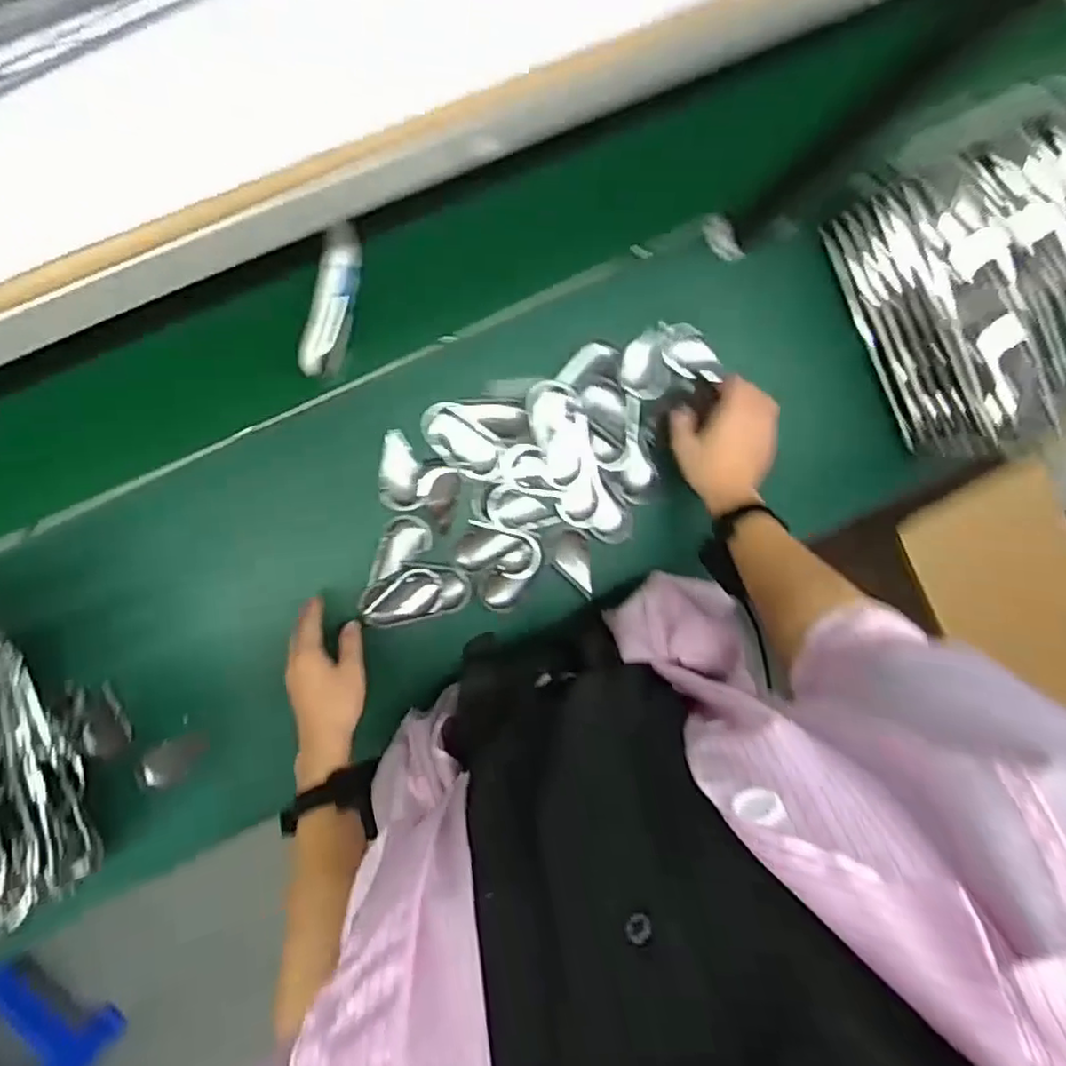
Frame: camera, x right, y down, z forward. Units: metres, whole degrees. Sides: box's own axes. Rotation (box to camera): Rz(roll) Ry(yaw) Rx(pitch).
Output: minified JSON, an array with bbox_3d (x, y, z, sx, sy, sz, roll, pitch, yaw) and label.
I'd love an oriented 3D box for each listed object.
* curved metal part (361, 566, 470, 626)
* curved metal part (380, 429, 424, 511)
[{"bbox_3d":[-0.133,0.069,0.730,0.119,0.017,0.058,-13,97,-8],"label":"curved metal part"},{"bbox_3d":[-0.150,-0.071,0.722,0.043,0.025,0.088,-7,83,-8],"label":"curved metal part"}]

